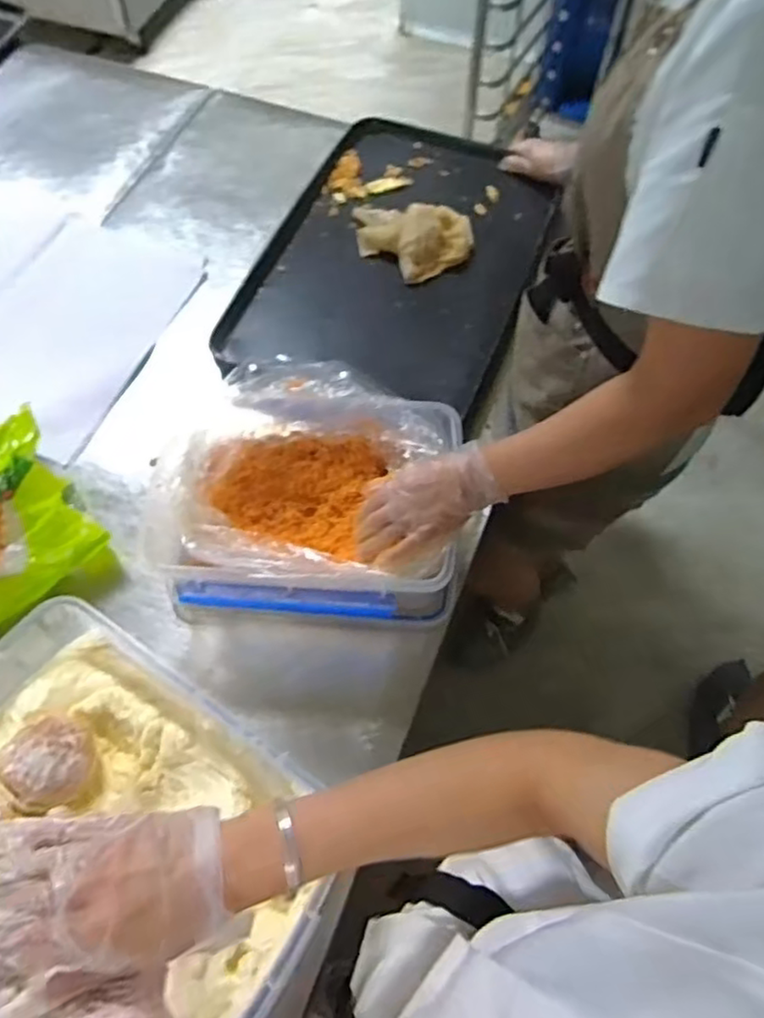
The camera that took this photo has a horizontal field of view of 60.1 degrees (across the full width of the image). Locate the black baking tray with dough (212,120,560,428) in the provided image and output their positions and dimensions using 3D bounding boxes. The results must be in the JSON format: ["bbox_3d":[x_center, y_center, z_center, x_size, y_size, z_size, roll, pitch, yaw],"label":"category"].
[{"bbox_3d":[0.034,-0.399,1.043,0.399,0.062,0.536,20,71,8],"label":"black baking tray with dough"}]

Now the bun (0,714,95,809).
[{"bbox_3d":[-0.320,0.247,0.646,0.075,0.066,0.079,0,63,-1],"label":"bun"}]

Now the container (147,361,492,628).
[{"bbox_3d":[-0.063,-0.003,0.808,0.329,0.166,0.276,5,63,2],"label":"container"}]

